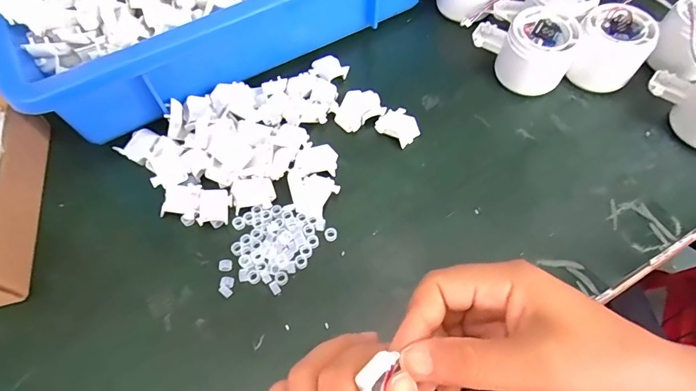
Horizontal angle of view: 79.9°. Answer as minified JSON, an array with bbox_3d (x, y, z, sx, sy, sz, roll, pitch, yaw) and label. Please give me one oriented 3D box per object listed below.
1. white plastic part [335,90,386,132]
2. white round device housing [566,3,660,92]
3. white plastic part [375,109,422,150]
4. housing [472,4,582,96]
[{"bbox_3d":[0.009,-0.075,0.357,0.041,0.010,0.029,-27,64,-13],"label":"white plastic part"},{"bbox_3d":[0.220,-0.122,0.354,0.056,0.055,0.056,0,61,1],"label":"white round device housing"},{"bbox_3d":[0.042,-0.058,0.349,0.026,0.013,0.034,-36,66,-17],"label":"white plastic part"},{"bbox_3d":[0.149,-0.123,0.359,0.080,0.052,0.057,13,62,9],"label":"housing"}]

